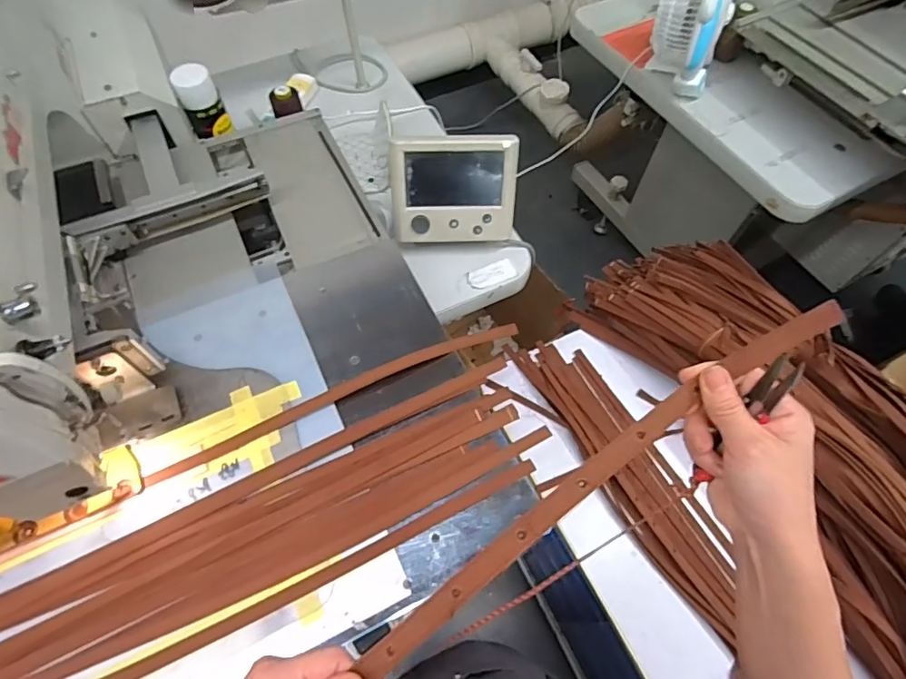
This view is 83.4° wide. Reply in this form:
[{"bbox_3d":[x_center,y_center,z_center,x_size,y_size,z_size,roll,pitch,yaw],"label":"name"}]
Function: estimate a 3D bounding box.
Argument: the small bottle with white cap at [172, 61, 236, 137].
[{"bbox_3d":[-0.420,-0.394,0.856,0.063,0.097,0.074,-23,64,-14],"label":"small bottle with white cap"}]

